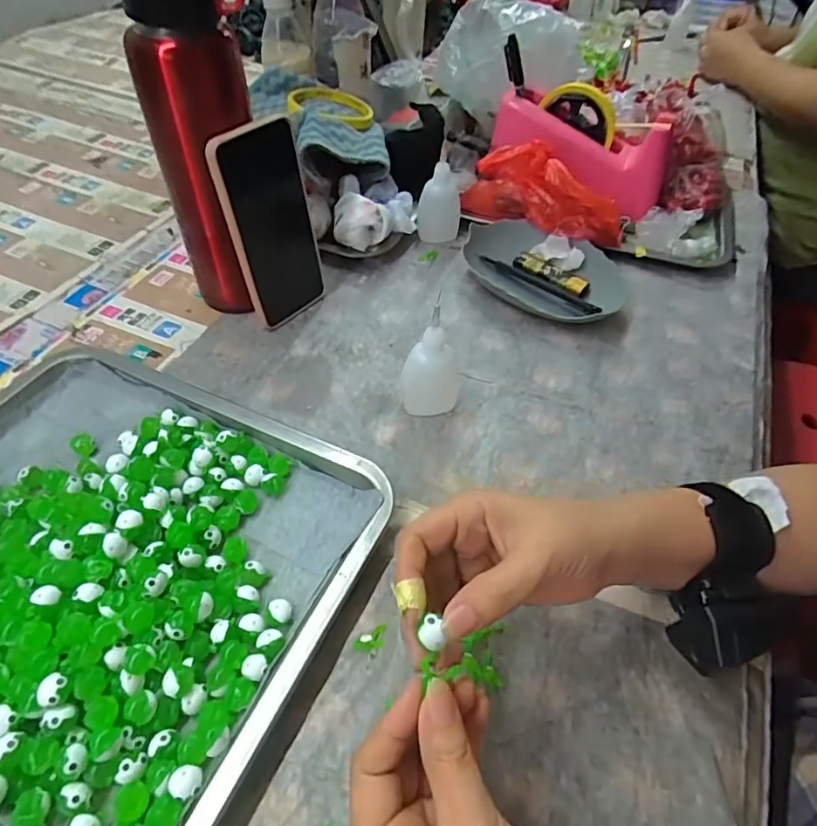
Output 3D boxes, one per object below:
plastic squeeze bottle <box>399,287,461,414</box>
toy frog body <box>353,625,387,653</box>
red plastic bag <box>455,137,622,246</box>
[{"bbox_3d":[0.020,-0.047,0.413,0.045,0.101,0.046,6,50,2],"label":"plastic squeeze bottle"},{"bbox_3d":[-0.023,0.131,0.317,0.018,0.008,0.015,2,50,-1],"label":"toy frog body"},{"bbox_3d":[0.138,-0.223,0.562,0.172,0.077,0.044,21,52,15],"label":"red plastic bag"}]

